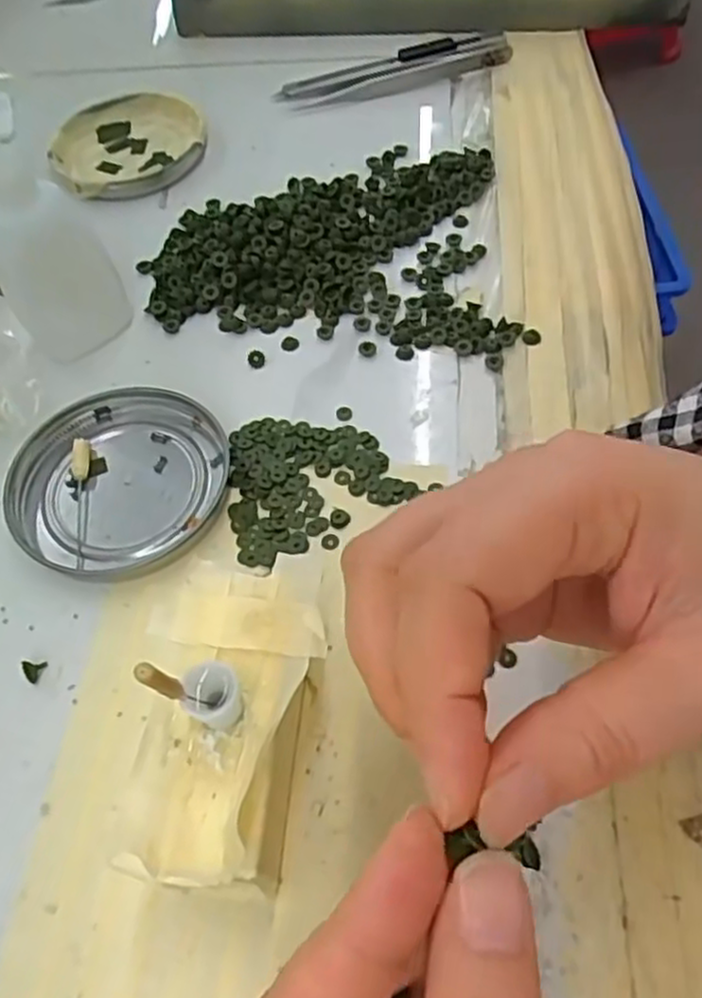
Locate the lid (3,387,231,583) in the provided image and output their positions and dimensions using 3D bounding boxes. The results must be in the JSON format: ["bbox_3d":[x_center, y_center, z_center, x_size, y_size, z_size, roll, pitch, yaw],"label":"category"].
[{"bbox_3d":[-0.085,-0.007,0.269,0.074,0.009,0.076,-2,57,3],"label":"lid"}]

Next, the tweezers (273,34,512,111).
[{"bbox_3d":[0.025,-0.234,0.405,0.127,0.009,0.025,-15,58,-5],"label":"tweezers"}]

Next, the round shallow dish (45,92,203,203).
[{"bbox_3d":[-0.116,-0.185,0.384,0.078,0.008,0.075,-2,57,3],"label":"round shallow dish"}]

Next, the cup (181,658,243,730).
[{"bbox_3d":[-0.034,0.049,0.184,0.014,0.019,0.013,-2,57,3],"label":"cup"}]

